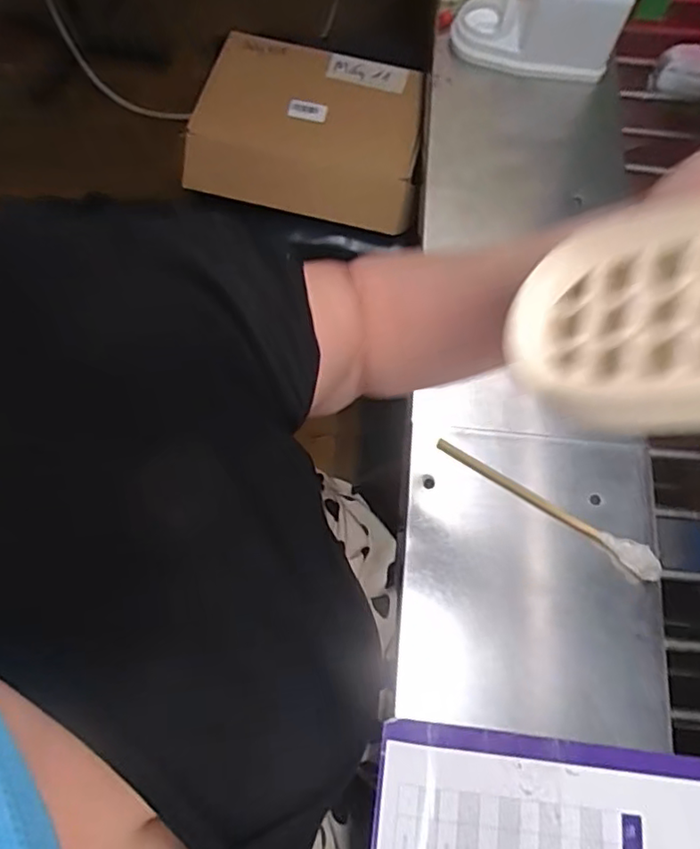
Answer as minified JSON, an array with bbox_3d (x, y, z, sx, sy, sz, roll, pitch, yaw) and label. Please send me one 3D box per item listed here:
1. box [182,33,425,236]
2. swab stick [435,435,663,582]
[{"bbox_3d":[-0.059,-0.393,0.811,0.298,0.075,0.238,7,70,1],"label":"box"},{"bbox_3d":[0.185,0.071,0.570,0.225,0.018,0.026,34,73,11],"label":"swab stick"}]

